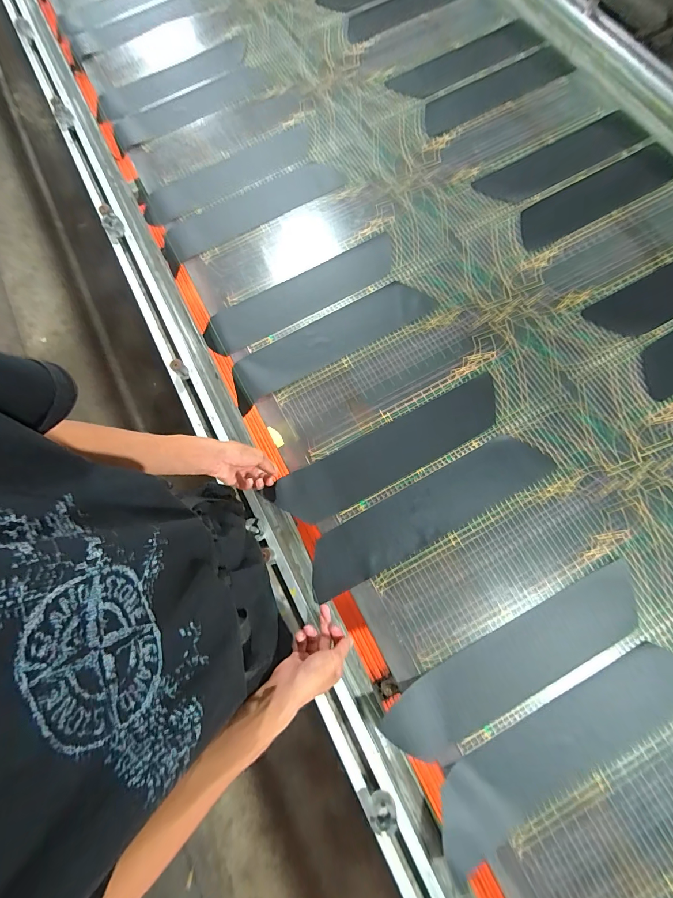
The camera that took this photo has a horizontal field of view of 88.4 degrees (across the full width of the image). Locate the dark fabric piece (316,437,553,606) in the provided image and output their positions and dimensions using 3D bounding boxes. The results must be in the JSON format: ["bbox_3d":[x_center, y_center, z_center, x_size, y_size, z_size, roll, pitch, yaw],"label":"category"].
[{"bbox_3d":[0.162,0.108,0.615,0.461,0.014,0.099,-27,73,-8],"label":"dark fabric piece"}]

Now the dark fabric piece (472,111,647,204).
[{"bbox_3d":[0.531,-0.689,0.826,0.422,0.014,0.116,-29,76,-6],"label":"dark fabric piece"}]

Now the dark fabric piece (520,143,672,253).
[{"bbox_3d":[0.592,-0.578,0.791,0.437,0.012,0.109,-28,76,-6],"label":"dark fabric piece"}]

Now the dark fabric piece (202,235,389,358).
[{"bbox_3d":[-0.072,-0.328,0.737,0.441,0.007,0.099,-27,76,-5],"label":"dark fabric piece"}]

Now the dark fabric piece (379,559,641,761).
[{"bbox_3d":[0.297,0.333,0.545,0.445,0.029,0.106,-28,79,-5],"label":"dark fabric piece"}]

